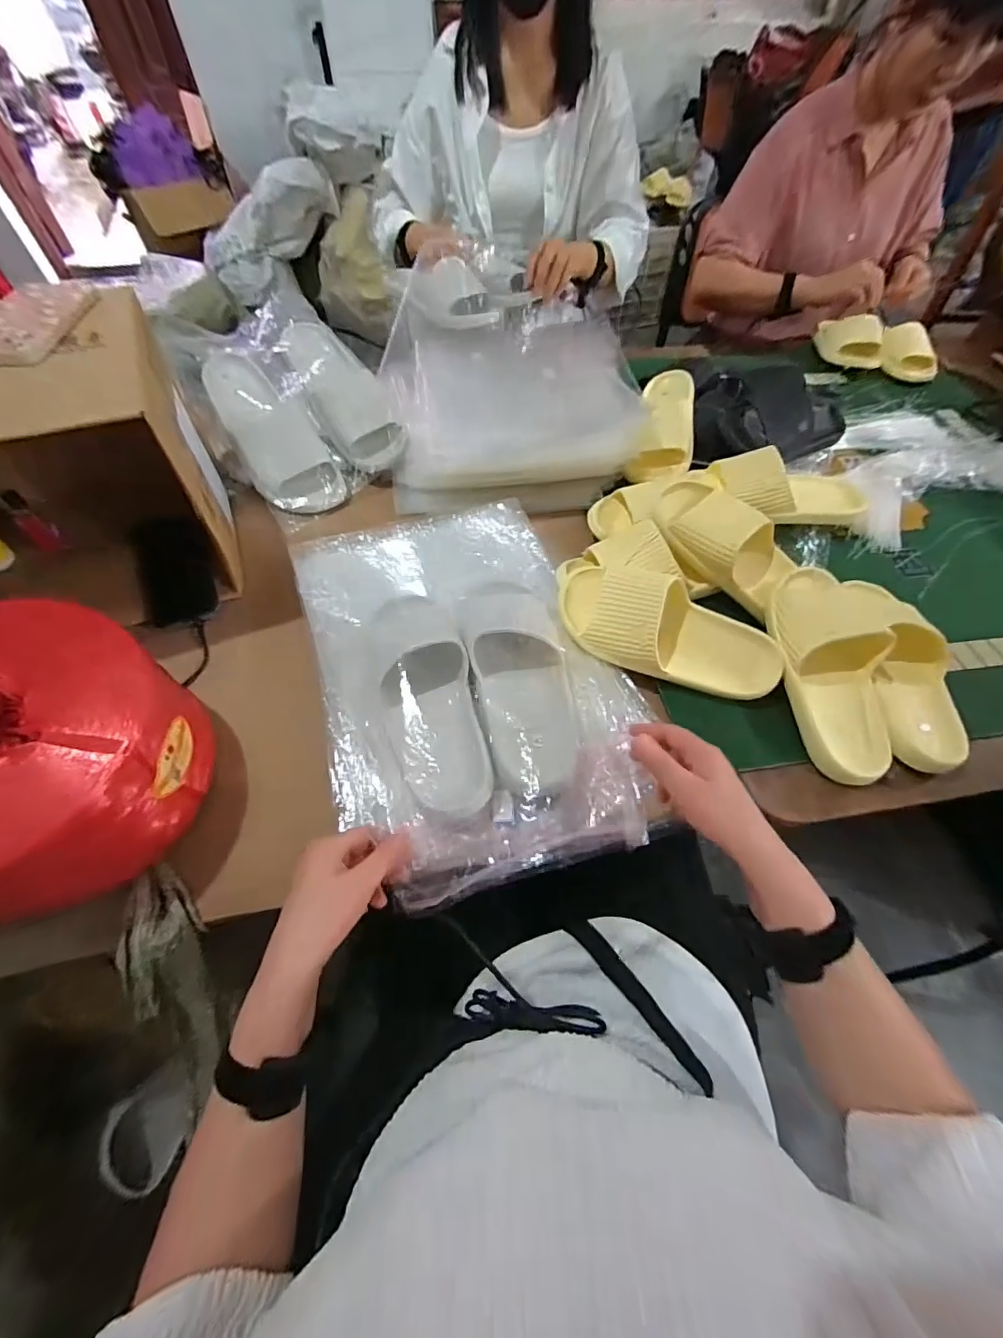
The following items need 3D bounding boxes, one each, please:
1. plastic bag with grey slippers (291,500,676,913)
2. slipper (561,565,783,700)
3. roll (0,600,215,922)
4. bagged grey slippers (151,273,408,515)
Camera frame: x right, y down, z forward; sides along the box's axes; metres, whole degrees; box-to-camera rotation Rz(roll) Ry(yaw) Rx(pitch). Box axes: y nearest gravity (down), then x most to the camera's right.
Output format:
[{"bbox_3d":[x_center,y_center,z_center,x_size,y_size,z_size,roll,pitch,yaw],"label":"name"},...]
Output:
[{"bbox_3d":[-0.045,-0.021,0.550,0.319,0.079,0.484,-16,59,-10],"label":"plastic bag with grey slippers"},{"bbox_3d":[0.185,-0.046,0.539,0.261,0.076,0.103,26,61,15],"label":"slipper"},{"bbox_3d":[-0.435,0.077,0.436,0.272,0.118,0.258,-4,58,-3],"label":"roll"},{"bbox_3d":[-0.346,-0.434,0.773,0.269,0.123,0.393,-29,63,-17],"label":"bagged grey slippers"}]

